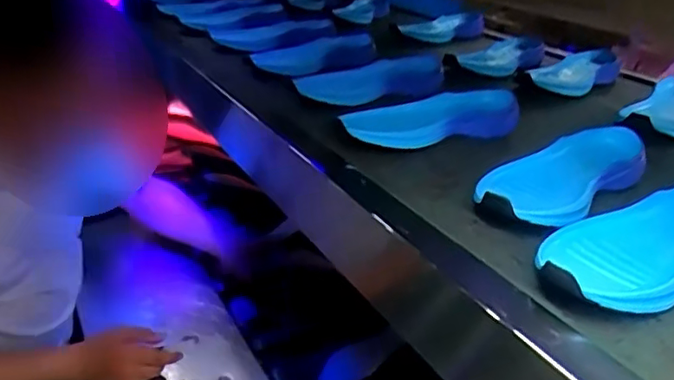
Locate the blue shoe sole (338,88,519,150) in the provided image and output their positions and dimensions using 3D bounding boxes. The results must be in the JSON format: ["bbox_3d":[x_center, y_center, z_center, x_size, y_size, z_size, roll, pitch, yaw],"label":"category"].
[{"bbox_3d":[0.119,-0.093,0.722,0.230,0.023,0.086,-9,48,-15],"label":"blue shoe sole"}]

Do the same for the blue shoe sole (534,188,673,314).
[{"bbox_3d":[0.263,0.041,0.481,0.247,0.050,0.095,-12,31,-32],"label":"blue shoe sole"}]

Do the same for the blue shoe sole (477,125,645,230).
[{"bbox_3d":[0.227,-0.015,0.594,0.101,0.050,0.255,27,33,37],"label":"blue shoe sole"}]

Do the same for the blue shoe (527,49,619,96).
[{"bbox_3d":[0.415,-0.201,1.008,0.195,0.056,0.093,-20,35,-41],"label":"blue shoe"}]

